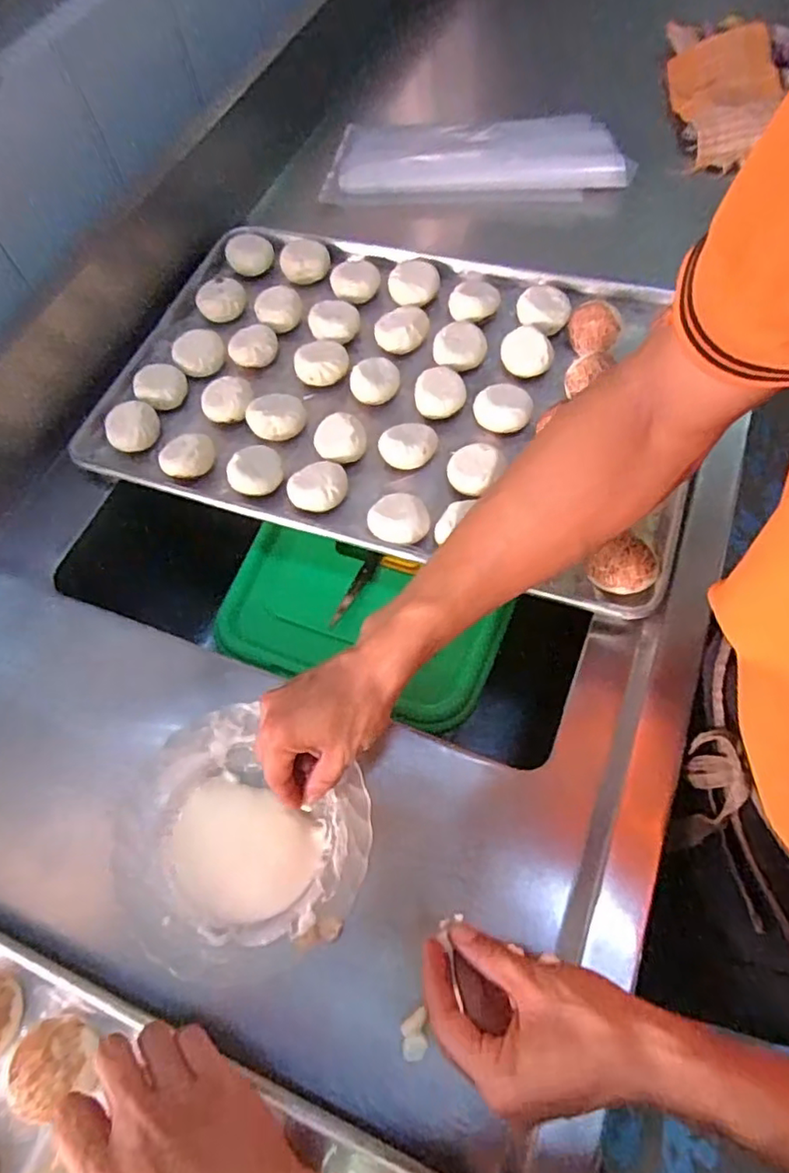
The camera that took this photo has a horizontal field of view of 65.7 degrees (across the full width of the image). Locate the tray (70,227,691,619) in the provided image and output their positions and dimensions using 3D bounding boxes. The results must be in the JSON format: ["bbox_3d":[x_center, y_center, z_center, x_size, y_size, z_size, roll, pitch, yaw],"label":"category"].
[{"bbox_3d":[-0.015,-0.218,0.648,0.572,0.046,0.403,16,65,12],"label":"tray"}]

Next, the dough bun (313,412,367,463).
[{"bbox_3d":[-0.054,-0.145,0.612,0.049,0.026,0.051,-23,63,-8],"label":"dough bun"}]

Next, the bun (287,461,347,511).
[{"bbox_3d":[-0.072,-0.096,0.576,0.054,0.023,0.053,-8,62,0],"label":"bun"}]

